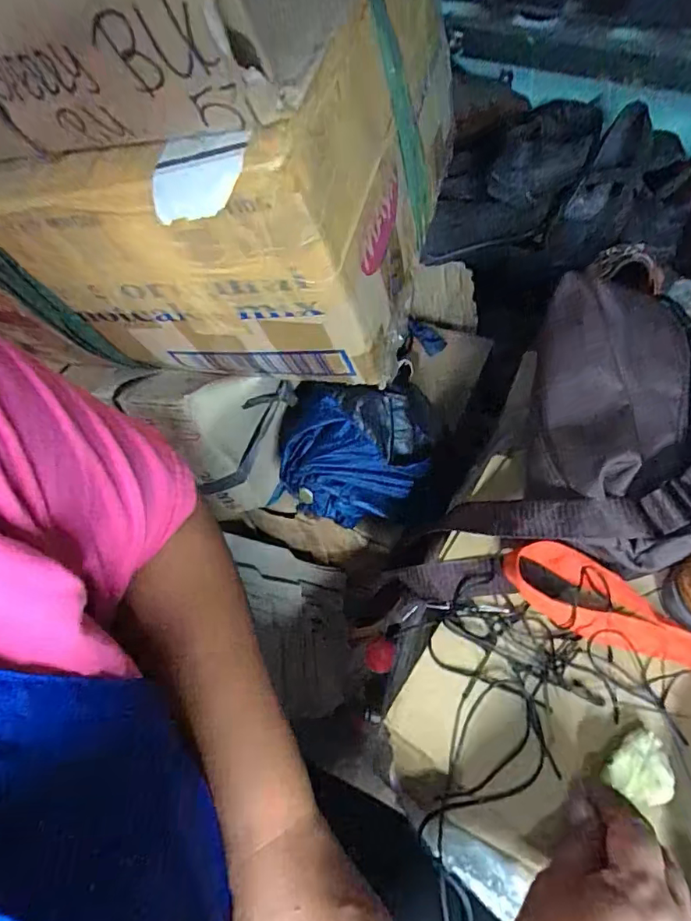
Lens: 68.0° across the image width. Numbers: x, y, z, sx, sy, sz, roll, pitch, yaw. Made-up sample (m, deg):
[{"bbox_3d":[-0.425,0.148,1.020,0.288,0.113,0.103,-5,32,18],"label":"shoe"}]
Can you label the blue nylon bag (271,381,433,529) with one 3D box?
[{"bbox_3d":[0.010,-0.006,0.492,0.161,0.098,0.096,-1,56,-1],"label":"blue nylon bag"}]

